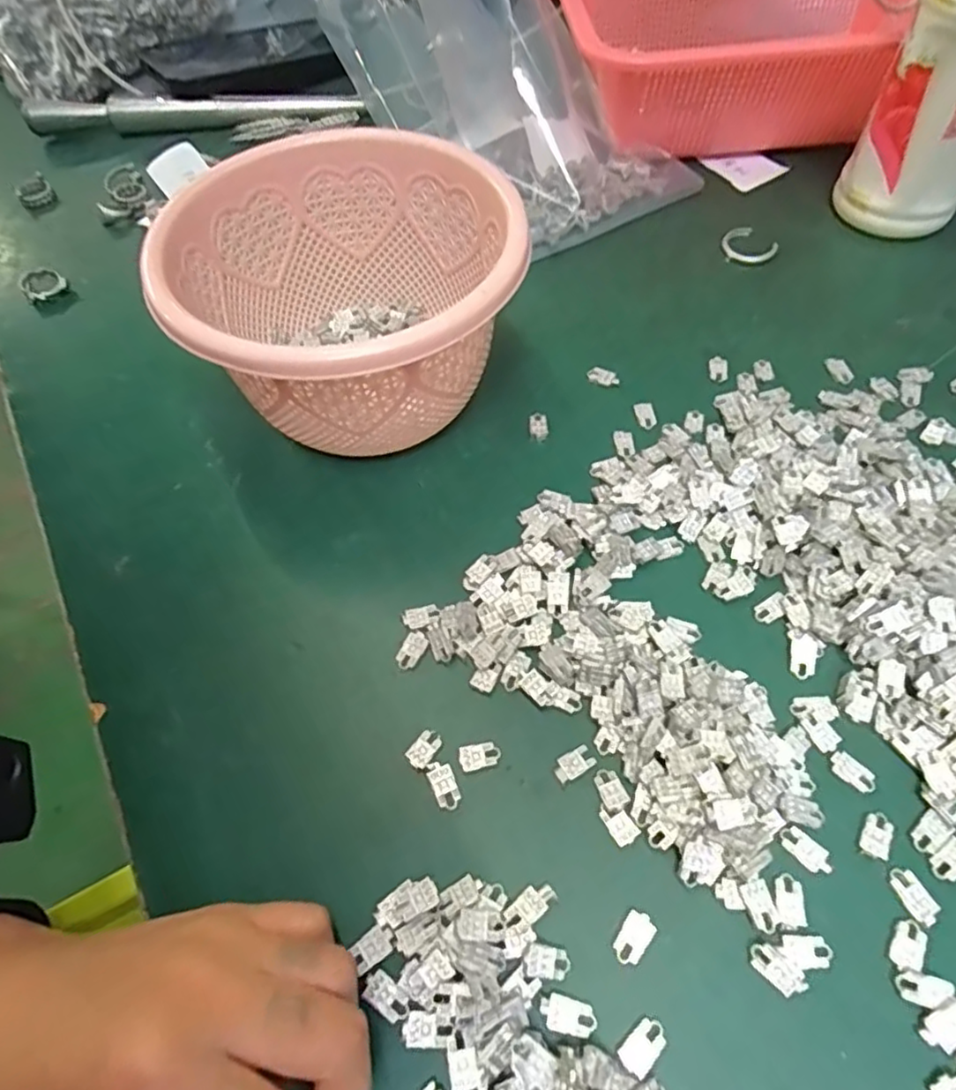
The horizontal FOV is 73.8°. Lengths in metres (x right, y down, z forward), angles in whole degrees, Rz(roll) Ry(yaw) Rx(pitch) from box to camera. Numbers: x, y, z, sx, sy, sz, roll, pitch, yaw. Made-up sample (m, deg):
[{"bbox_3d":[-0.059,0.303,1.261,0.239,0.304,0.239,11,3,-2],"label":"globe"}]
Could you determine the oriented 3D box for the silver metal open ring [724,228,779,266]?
[{"bbox_3d":[0.156,-0.176,0.374,0.029,0.005,0.029,-1,58,2],"label":"silver metal open ring"}]

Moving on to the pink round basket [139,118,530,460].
[{"bbox_3d":[-0.055,-0.103,0.287,0.134,0.090,0.148,-27,61,-13],"label":"pink round basket"}]

